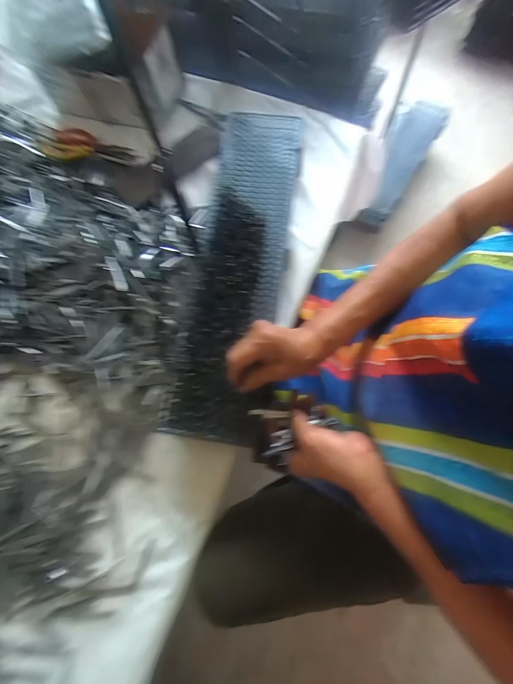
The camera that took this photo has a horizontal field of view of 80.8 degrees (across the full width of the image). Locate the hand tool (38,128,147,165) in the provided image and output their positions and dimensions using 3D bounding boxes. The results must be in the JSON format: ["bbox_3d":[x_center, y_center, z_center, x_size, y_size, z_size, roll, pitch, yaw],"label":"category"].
[{"bbox_3d":[-0.357,-0.432,0.666,0.237,0.015,0.103,13,73,8],"label":"hand tool"}]

